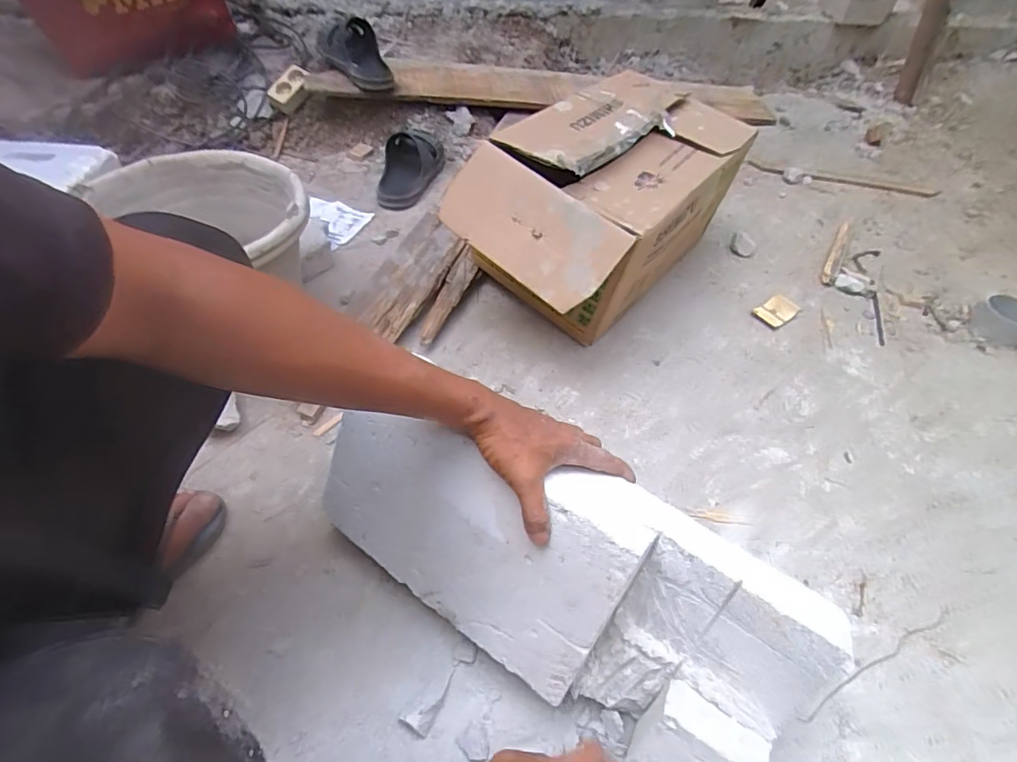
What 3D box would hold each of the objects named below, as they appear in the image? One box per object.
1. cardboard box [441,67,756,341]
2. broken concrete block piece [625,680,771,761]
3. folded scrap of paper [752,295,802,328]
[{"bbox_3d":[0.154,-0.278,0.878,0.278,0.275,0.504,33,55,22],"label":"cardboard box"},{"bbox_3d":[0.161,0.325,0.452,0.102,0.086,0.045,29,22,20],"label":"broken concrete block piece"},{"bbox_3d":[0.490,-0.129,0.944,0.085,0.014,0.053,-32,58,-25],"label":"folded scrap of paper"}]

